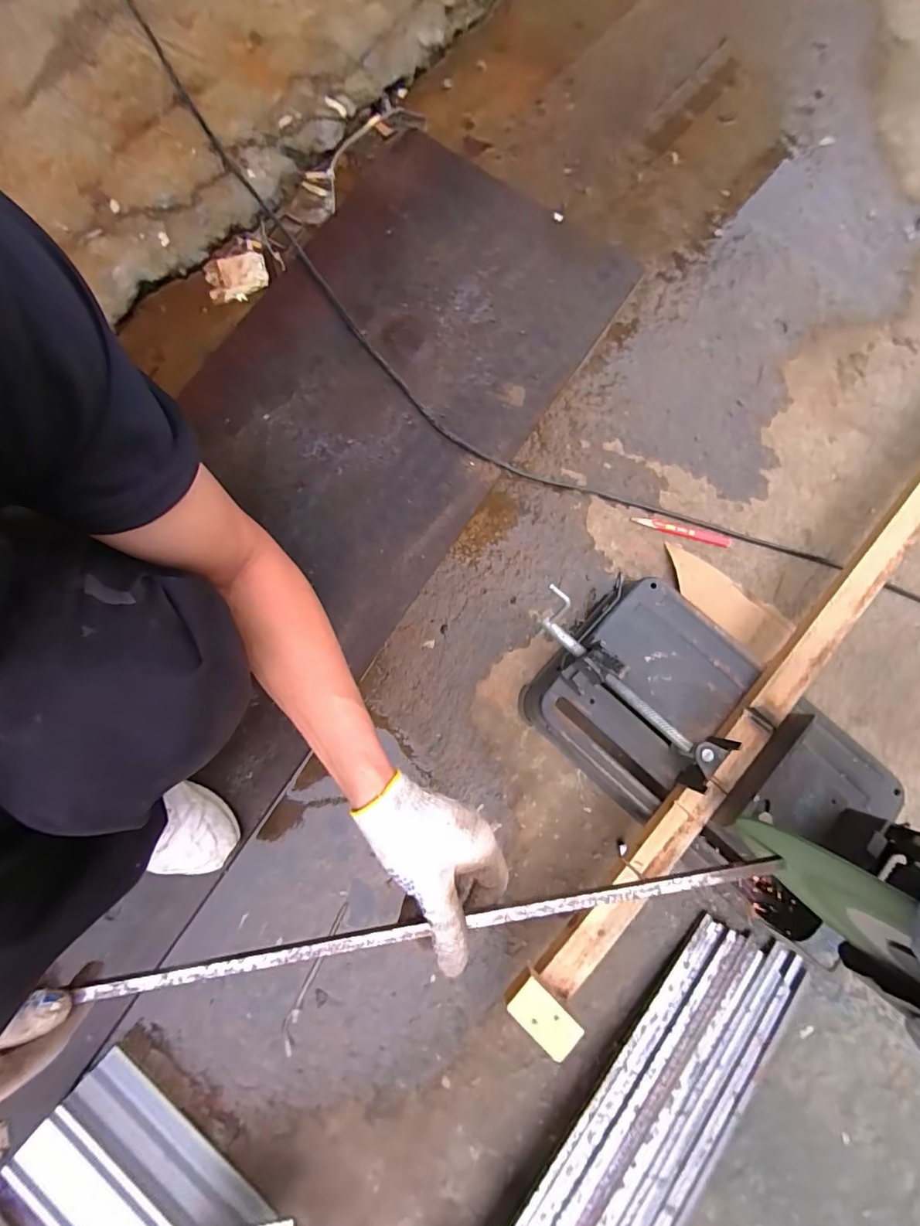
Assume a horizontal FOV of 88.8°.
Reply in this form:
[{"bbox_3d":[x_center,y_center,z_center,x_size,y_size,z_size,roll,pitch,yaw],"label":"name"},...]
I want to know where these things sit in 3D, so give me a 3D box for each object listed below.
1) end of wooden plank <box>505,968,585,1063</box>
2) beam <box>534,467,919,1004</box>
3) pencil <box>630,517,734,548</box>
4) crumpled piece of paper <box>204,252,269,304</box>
[{"bbox_3d":[0.090,0.436,0.508,0.080,0.019,0.042,43,82,4],"label":"end of wooden plank"},{"bbox_3d":[0.465,0.026,0.606,0.049,0.033,1.100,41,82,4],"label":"beam"},{"bbox_3d":[0.342,-0.126,0.723,0.155,0.004,0.019,14,81,0],"label":"pencil"},{"bbox_3d":[-0.361,-0.546,0.758,0.093,0.017,0.075,-10,82,-4],"label":"crumpled piece of paper"}]

